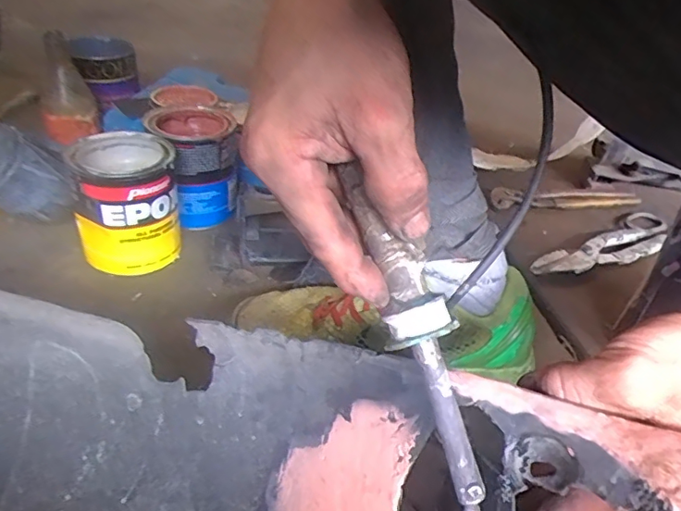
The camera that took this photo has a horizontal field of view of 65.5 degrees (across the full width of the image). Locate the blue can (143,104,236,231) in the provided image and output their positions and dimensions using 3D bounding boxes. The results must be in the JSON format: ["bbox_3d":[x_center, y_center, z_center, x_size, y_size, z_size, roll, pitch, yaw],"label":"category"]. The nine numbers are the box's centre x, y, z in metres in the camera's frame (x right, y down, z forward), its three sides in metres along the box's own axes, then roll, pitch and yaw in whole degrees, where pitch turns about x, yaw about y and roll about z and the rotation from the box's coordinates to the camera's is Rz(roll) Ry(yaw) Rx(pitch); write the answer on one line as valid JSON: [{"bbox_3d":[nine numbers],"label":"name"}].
[{"bbox_3d":[-0.175,-0.110,0.648,0.092,0.116,0.103,-15,42,-27],"label":"blue can"}]

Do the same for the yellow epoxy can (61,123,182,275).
[{"bbox_3d":[-0.229,-0.058,0.570,0.100,0.117,0.107,-9,40,-20],"label":"yellow epoxy can"}]

